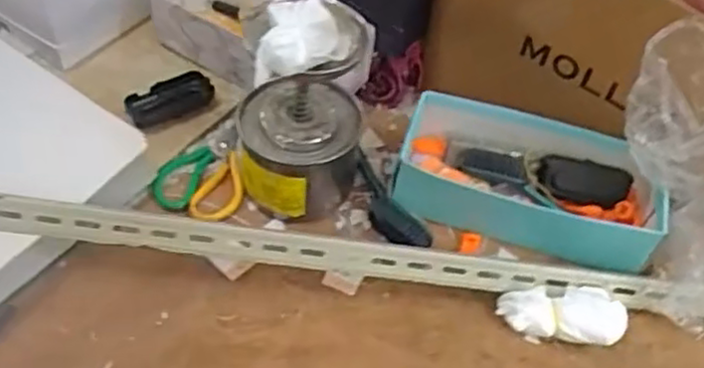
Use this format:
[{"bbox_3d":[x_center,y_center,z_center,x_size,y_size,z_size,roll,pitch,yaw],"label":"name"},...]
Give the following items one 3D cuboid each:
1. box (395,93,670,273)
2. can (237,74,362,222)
[{"bbox_3d":[0.209,-0.005,0.867,0.306,0.078,0.146,15,52,8],"label":"box"},{"bbox_3d":[-0.065,-0.041,0.866,0.145,0.121,0.133,1,51,-3],"label":"can"}]

